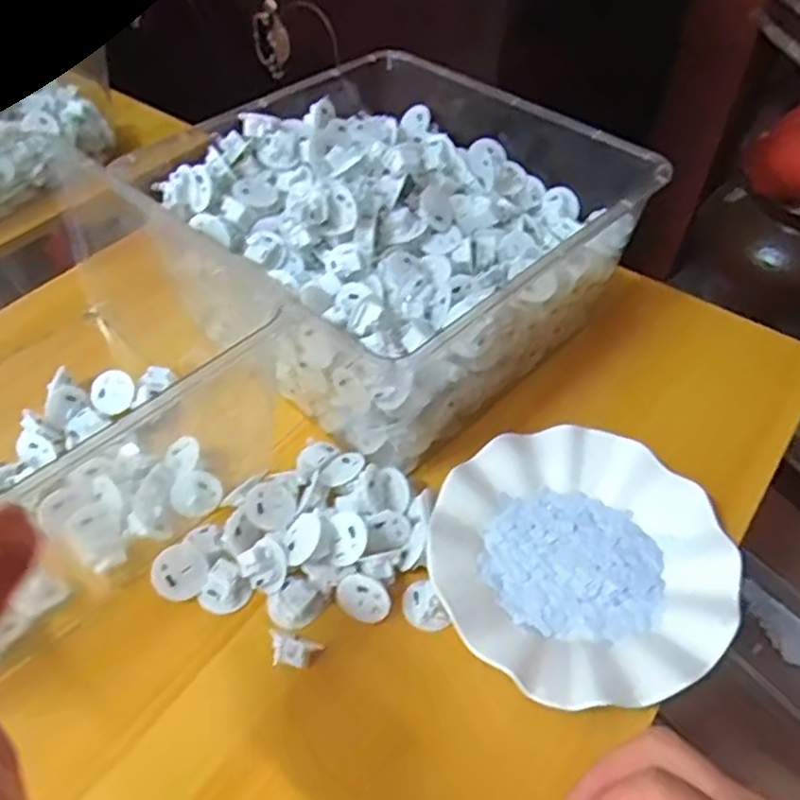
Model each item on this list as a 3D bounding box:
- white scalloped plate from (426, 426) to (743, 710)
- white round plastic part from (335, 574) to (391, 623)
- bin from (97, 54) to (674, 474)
[{"bbox_3d":[0.112,0.097,0.440,0.177,0.022,0.176,0,49,0],"label":"white scalloped plate"},{"bbox_3d":[-0.022,0.119,0.419,0.032,0.030,0.005,25,21,10],"label":"white round plastic part"},{"bbox_3d":[0.005,-0.147,0.568,0.306,0.117,0.344,36,58,27],"label":"bin"}]

